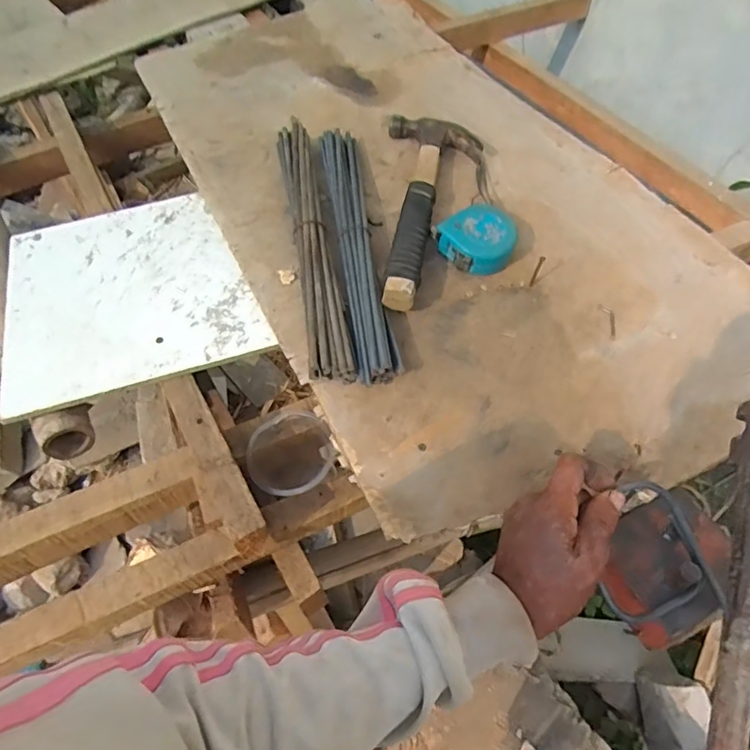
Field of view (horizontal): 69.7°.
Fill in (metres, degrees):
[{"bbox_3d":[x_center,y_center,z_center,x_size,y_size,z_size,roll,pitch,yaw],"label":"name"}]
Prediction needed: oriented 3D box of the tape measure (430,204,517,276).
[{"bbox_3d":[0.117,-0.152,0.618,0.078,0.041,0.074,-24,58,-13],"label":"tape measure"}]

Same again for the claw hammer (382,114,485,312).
[{"bbox_3d":[0.068,-0.207,0.655,0.128,0.043,0.341,4,56,5],"label":"claw hammer"}]

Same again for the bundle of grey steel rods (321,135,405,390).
[{"bbox_3d":[-0.023,-0.161,0.636,0.045,0.033,0.401,-8,56,-3],"label":"bundle of grey steel rods"}]

